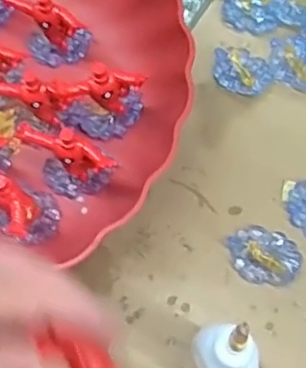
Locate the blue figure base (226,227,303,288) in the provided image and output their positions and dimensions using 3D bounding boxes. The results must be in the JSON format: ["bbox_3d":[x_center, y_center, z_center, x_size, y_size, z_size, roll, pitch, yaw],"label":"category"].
[{"bbox_3d":[0.059,0.037,0.327,0.037,0.008,0.031,15,66,6],"label":"blue figure base"}]

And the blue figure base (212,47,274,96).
[{"bbox_3d":[0.055,-0.071,0.375,0.035,0.011,0.030,17,66,7],"label":"blue figure base"}]

